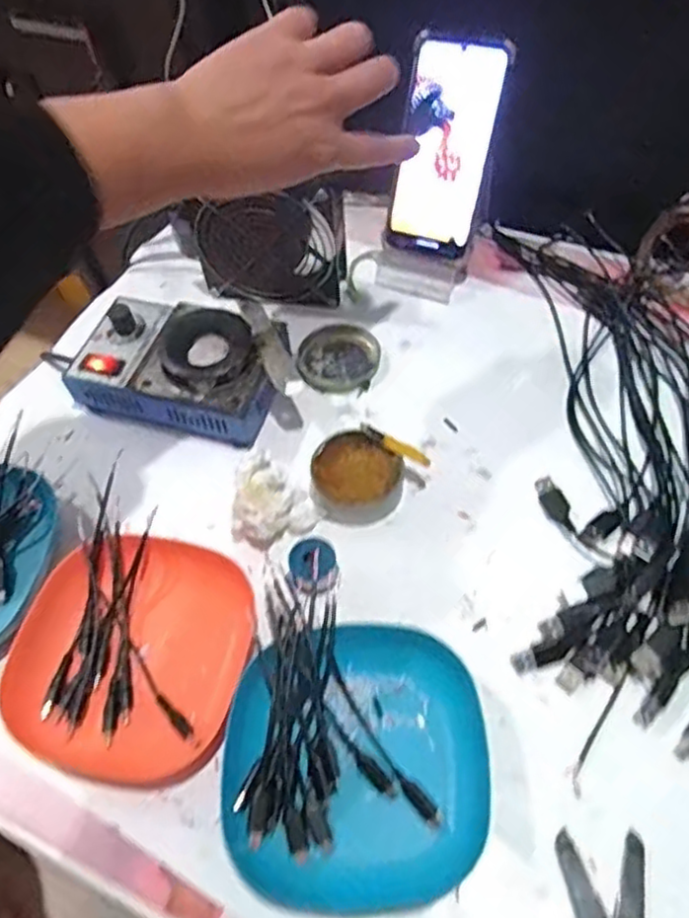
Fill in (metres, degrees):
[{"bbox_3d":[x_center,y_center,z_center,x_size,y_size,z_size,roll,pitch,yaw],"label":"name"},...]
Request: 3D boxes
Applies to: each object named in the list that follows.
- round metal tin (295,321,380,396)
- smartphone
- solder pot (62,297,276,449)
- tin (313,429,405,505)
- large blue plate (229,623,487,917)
[{"bbox_3d":[-0.005,-0.083,0.569,0.064,0.011,0.070,-2,57,3],"label":"round metal tin"},{"bbox_3d":[0.081,-0.251,0.563,0.075,0.161,0.014,16,24,12],"label":"smartphone"},{"bbox_3d":[-0.130,-0.072,0.532,0.150,0.055,0.095,14,60,13],"label":"solder pot"},{"bbox_3d":[0.007,0.012,0.485,0.061,0.026,0.053,34,66,23],"label":"tin"},{"bbox_3d":[0.005,0.163,0.378,0.133,0.035,0.144,-2,57,3],"label":"large blue plate"}]

